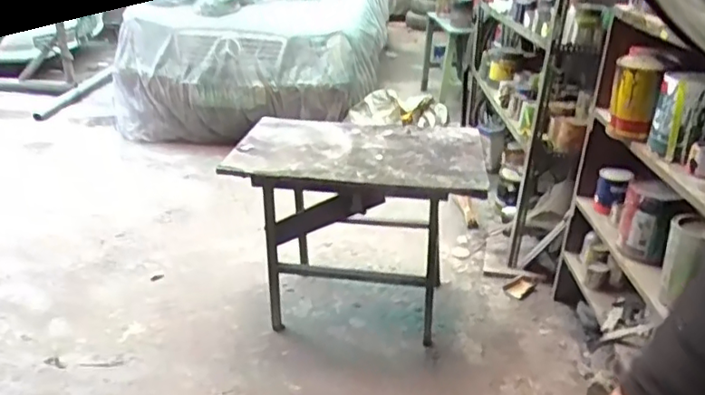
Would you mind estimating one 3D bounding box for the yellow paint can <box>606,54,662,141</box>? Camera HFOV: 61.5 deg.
[{"bbox_3d":[0.699,-0.248,1.481,0.105,0.206,0.083,15,27,22],"label":"yellow paint can"}]

